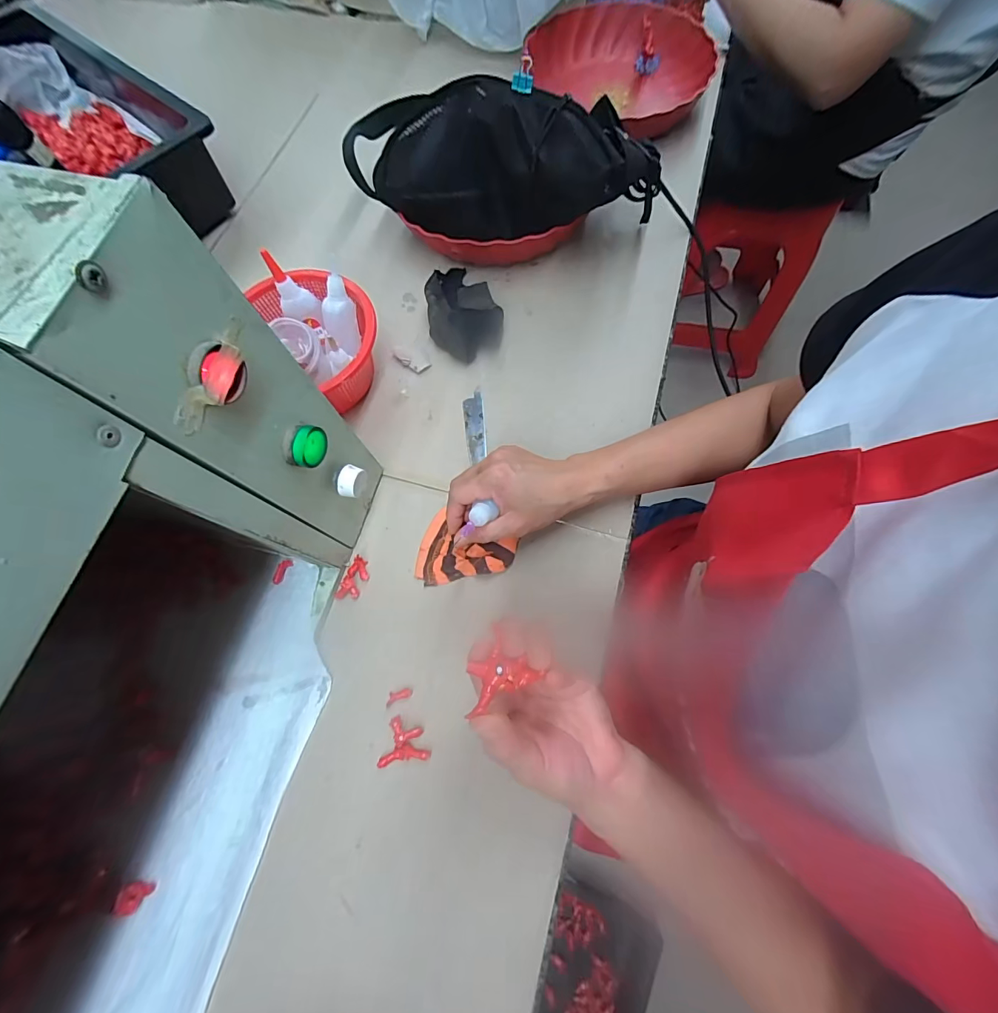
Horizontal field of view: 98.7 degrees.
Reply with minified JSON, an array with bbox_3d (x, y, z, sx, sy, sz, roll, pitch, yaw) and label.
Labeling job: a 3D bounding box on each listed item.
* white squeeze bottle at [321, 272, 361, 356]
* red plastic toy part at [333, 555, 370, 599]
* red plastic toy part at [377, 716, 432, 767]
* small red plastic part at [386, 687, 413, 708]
[{"bbox_3d":[-0.159,-0.190,0.431,0.028,0.073,0.025,-4,41,-2],"label":"white squeeze bottle"},{"bbox_3d":[-0.132,0.067,0.393,0.020,0.005,0.042,21,72,6],"label":"red plastic toy part"},{"bbox_3d":[-0.078,0.190,0.351,0.040,0.009,0.033,-7,71,-3],"label":"red plastic toy part"},{"bbox_3d":[-0.086,0.160,0.362,0.024,0.004,0.010,-23,73,-8],"label":"small red plastic part"}]

